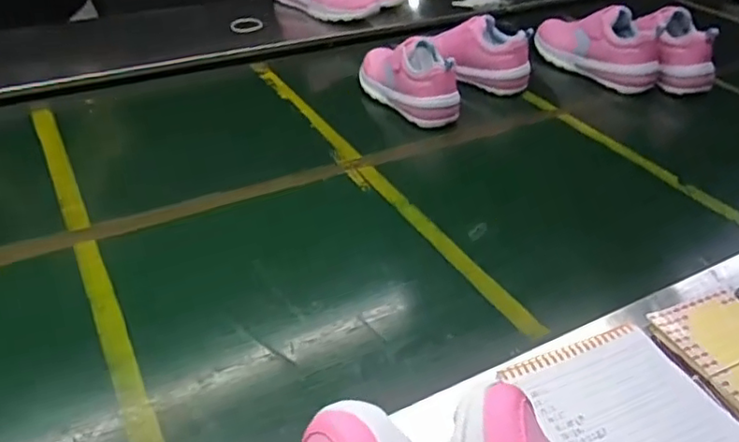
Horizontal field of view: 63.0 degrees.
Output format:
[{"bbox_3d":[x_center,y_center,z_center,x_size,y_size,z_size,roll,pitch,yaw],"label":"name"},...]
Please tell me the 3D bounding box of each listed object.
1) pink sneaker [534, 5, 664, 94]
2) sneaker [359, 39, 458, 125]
[{"bbox_3d":[0.388,-0.306,1.048,0.084,0.110,0.230,-25,45,-29],"label":"pink sneaker"},{"bbox_3d":[0.057,-0.231,0.942,0.087,0.095,0.192,-18,42,-22],"label":"sneaker"}]

